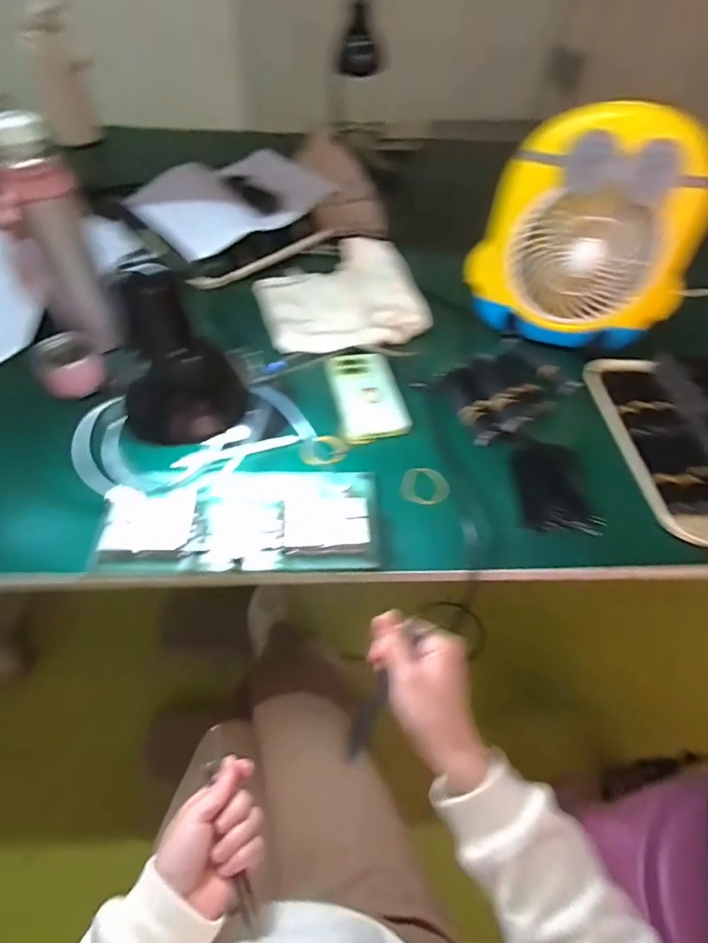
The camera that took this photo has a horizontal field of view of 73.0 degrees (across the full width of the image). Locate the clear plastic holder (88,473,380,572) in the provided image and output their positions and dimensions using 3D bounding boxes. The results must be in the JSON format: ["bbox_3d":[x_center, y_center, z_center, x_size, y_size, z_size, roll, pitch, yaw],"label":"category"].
[{"bbox_3d":[-0.111,0.049,0.487,0.269,0.028,0.103,-3,61,-5],"label":"clear plastic holder"}]

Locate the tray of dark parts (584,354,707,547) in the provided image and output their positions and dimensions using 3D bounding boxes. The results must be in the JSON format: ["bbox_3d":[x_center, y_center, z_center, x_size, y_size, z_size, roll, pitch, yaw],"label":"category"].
[{"bbox_3d":[0.424,-0.047,0.580,0.188,0.044,0.304,-2,53,-5],"label":"tray of dark parts"}]

